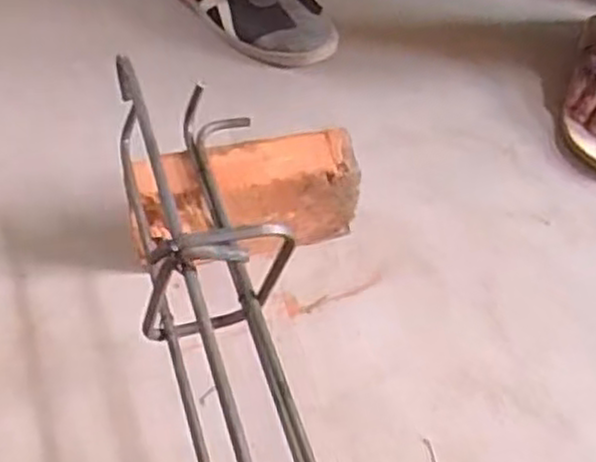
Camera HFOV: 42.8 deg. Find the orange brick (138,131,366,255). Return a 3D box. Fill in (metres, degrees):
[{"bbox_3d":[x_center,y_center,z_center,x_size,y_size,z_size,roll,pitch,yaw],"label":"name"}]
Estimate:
[{"bbox_3d":[-0.039,-0.023,0.646,0.173,0.107,0.059,-12,55,-10],"label":"orange brick"}]

